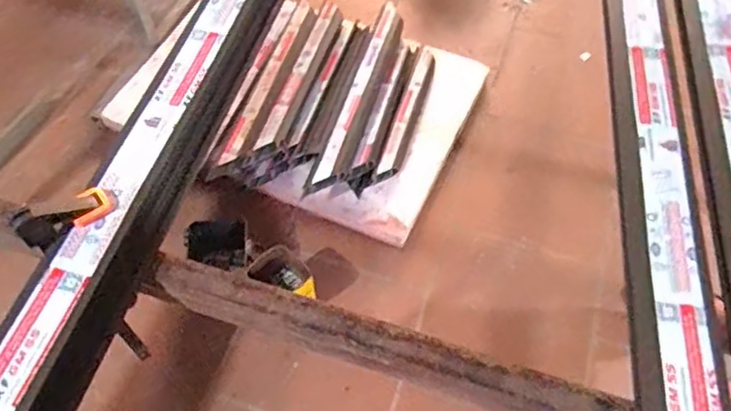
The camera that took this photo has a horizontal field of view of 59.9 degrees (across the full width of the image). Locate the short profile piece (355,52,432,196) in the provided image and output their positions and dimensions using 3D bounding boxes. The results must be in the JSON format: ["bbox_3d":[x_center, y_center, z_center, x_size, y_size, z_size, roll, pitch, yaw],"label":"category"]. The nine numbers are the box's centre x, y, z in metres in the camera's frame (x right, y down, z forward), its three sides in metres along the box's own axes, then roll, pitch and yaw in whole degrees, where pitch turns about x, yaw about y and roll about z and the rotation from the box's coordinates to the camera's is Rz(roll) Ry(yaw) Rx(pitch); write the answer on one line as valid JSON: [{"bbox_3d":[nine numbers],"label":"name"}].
[{"bbox_3d":[0.101,-0.246,1.766,0.084,0.068,0.525,18,59,11],"label":"short profile piece"}]

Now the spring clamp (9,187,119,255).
[{"bbox_3d":[-0.296,0.008,0.629,0.089,0.026,0.035,-35,64,-21],"label":"spring clamp"}]

